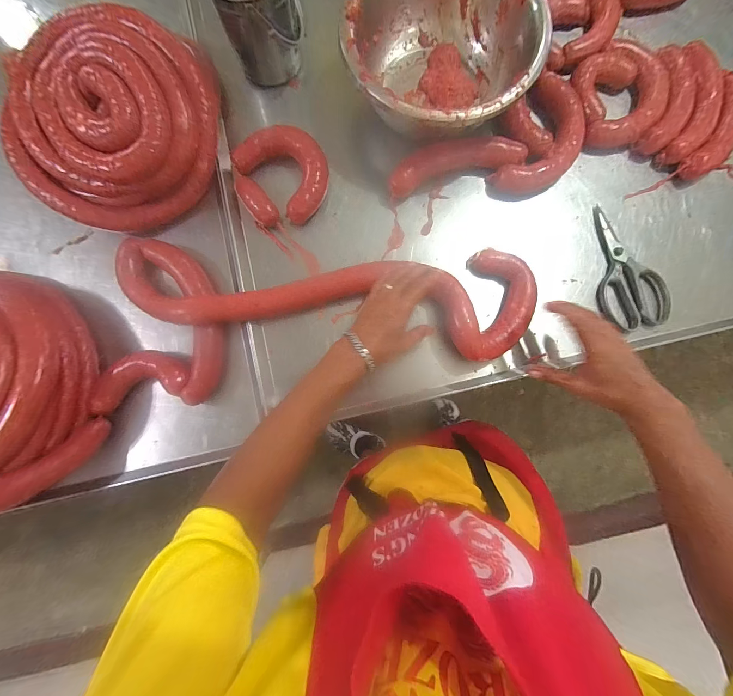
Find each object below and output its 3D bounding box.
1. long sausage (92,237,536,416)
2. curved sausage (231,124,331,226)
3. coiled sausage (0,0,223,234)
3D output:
[{"bbox_3d":[-0.077,-0.052,0.468,0.646,0.050,0.238,-3,85,1],"label":"long sausage"},{"bbox_3d":[-0.136,-0.272,0.502,0.143,0.041,0.141,0,85,2],"label":"curved sausage"},{"bbox_3d":[-0.381,-0.341,0.482,0.282,0.113,0.278,0,85,2],"label":"coiled sausage"}]

